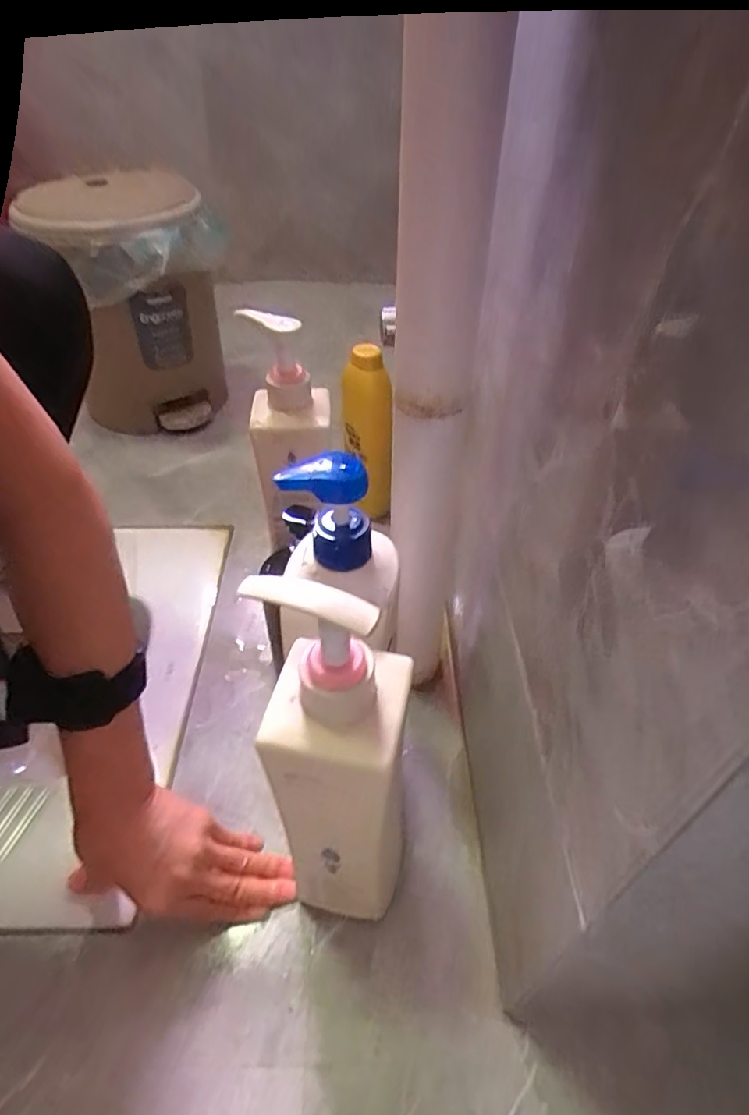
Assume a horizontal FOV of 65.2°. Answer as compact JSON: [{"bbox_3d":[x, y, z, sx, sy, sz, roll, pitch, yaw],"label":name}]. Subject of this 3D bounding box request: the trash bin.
[{"bbox_3d":[-0.317,-0.342,0.823,0.189,0.293,0.202,-7,45,-8],"label":"trash bin"}]

